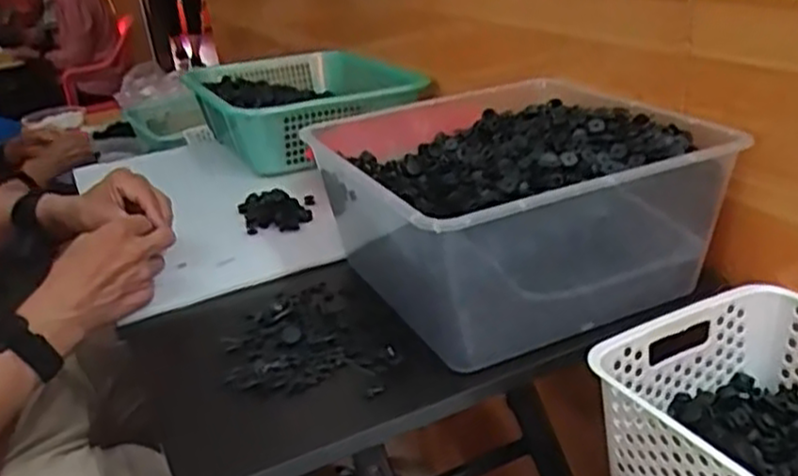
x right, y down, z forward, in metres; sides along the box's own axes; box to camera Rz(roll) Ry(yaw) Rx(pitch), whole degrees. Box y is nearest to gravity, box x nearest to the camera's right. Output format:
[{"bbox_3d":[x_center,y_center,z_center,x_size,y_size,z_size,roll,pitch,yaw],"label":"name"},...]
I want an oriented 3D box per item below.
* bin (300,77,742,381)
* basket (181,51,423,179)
[{"bbox_3d":[0.099,-0.037,0.705,0.295,0.142,0.318,-16,27,-19],"label":"bin"},{"bbox_3d":[-0.155,-0.209,1.162,0.268,0.089,0.404,-17,27,-21],"label":"basket"}]

